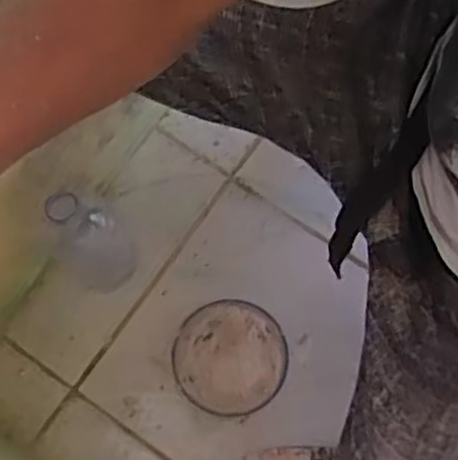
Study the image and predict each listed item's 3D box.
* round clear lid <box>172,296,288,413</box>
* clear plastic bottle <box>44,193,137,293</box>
[{"bbox_3d":[0.001,0.141,0.818,0.122,0.013,0.121,-12,76,-1],"label":"round clear lid"},{"bbox_3d":[-0.149,0.011,0.747,0.070,0.224,0.064,0,76,2],"label":"clear plastic bottle"}]

